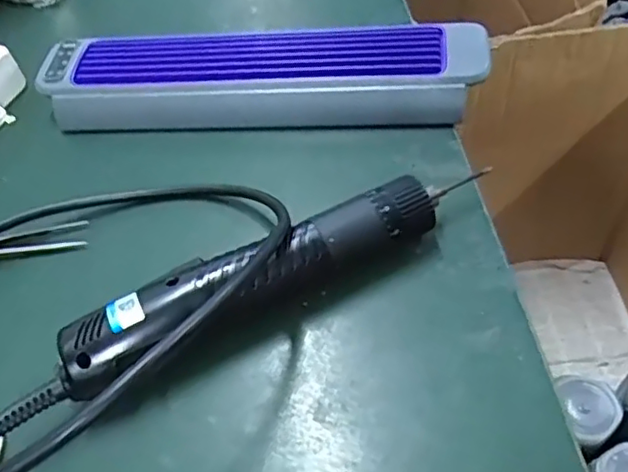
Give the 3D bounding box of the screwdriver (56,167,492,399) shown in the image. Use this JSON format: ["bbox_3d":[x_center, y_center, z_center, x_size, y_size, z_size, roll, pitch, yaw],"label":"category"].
[{"bbox_3d":[-0.019,0.017,0.310,0.217,0.035,0.033,-26,55,-12],"label":"screwdriver"}]

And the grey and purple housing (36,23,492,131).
[{"bbox_3d":[-0.038,-0.112,0.409,0.299,0.031,0.071,0,54,7],"label":"grey and purple housing"}]

